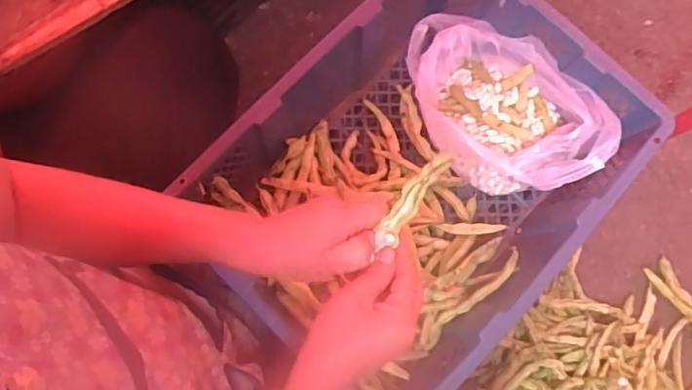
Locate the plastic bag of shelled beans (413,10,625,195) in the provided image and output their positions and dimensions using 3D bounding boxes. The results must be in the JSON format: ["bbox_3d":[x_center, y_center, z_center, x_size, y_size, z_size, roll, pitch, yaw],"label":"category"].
[{"bbox_3d":[0.185,-0.116,0.718,0.155,0.092,0.276,-40,81,-10],"label":"plastic bag of shelled beans"}]

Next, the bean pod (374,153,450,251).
[{"bbox_3d":[0.049,0.003,0.440,0.018,0.109,0.015,40,46,8],"label":"bean pod"}]

